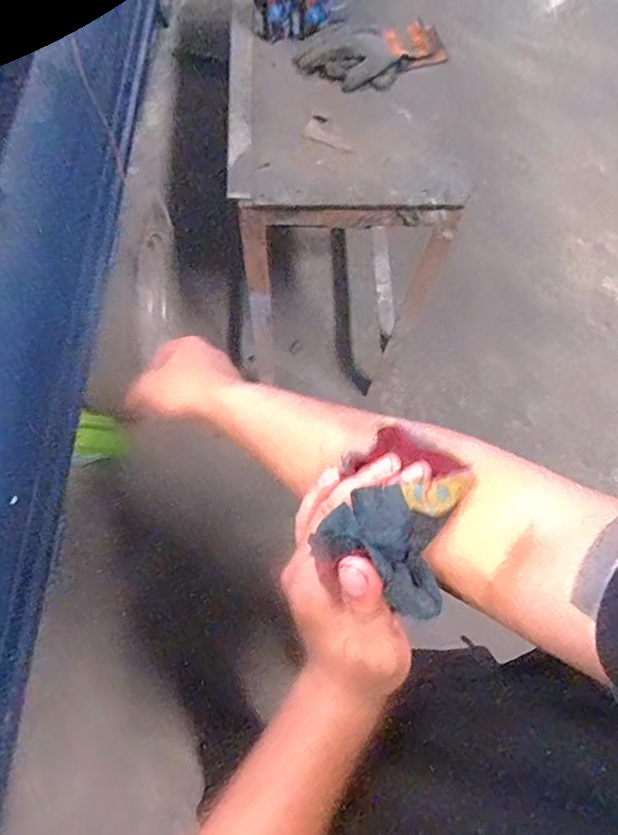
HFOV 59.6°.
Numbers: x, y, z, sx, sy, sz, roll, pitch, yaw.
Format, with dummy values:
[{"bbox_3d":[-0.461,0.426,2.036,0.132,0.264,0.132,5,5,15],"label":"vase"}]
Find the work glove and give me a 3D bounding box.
[{"bbox_3d":[0.107,-0.616,0.919,0.253,0.030,0.130,-10,69,-7],"label":"work glove"}]

